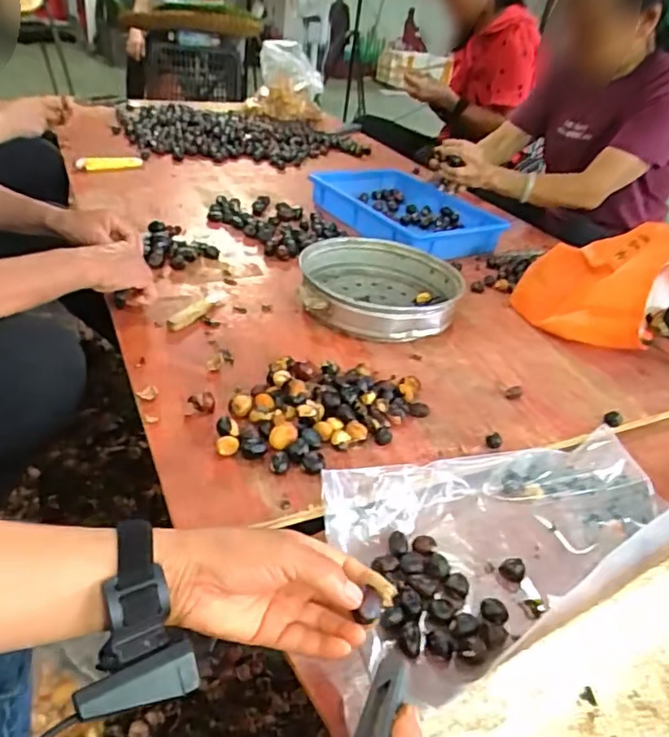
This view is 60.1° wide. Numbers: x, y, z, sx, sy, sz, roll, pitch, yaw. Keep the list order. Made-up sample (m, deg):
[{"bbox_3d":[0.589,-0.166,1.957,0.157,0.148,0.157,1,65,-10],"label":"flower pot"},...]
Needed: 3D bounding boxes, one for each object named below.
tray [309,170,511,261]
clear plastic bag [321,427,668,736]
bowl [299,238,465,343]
[{"bbox_3d":[0.155,-0.339,1.213,0.304,0.062,0.393,-13,39,-27],"label":"tray"},{"bbox_3d":[0.168,0.163,0.554,0.390,0.050,0.194,-8,37,-22],"label":"clear plastic bag"},{"bbox_3d":[0.067,-0.124,0.885,0.232,0.058,0.237,5,34,-3],"label":"bowl"}]

